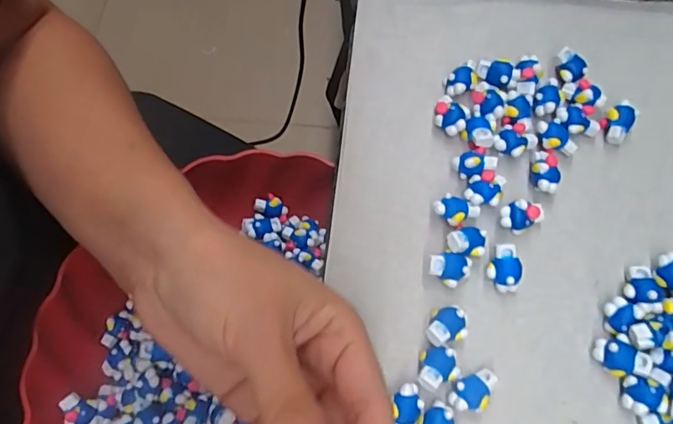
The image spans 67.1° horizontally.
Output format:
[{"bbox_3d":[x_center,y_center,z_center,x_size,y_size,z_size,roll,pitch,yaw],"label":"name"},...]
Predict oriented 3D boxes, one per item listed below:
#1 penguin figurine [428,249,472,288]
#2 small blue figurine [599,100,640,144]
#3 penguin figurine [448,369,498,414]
[{"bbox_3d":[0.052,0.026,0.234,0.019,0.011,0.014,18,71,8],"label":"penguin figurine"},{"bbox_3d":[0.144,-0.045,0.260,0.014,0.015,0.017,42,76,15],"label":"small blue figurine"},{"bbox_3d":[0.058,0.077,0.217,0.021,0.013,0.014,-29,71,-8],"label":"penguin figurine"}]

